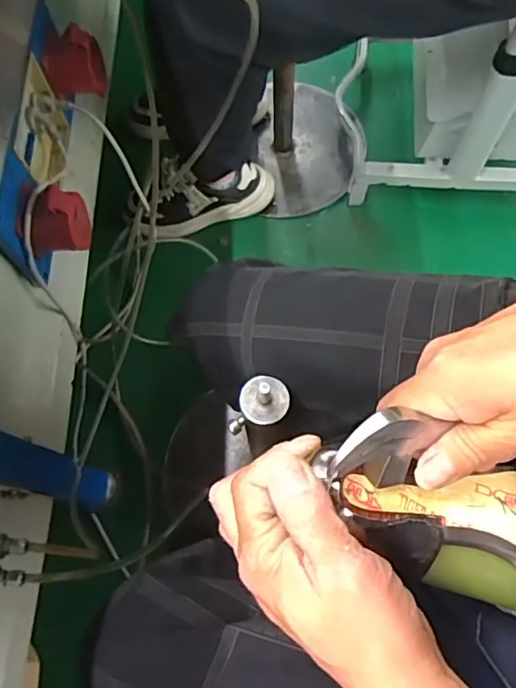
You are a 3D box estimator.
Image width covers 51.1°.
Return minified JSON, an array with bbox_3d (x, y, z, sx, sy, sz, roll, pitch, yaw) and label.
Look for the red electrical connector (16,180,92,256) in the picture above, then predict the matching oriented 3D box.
[{"bbox_3d":[-0.241,-0.149,0.646,0.064,0.067,0.062,-5,69,1],"label":"red electrical connector"}]

